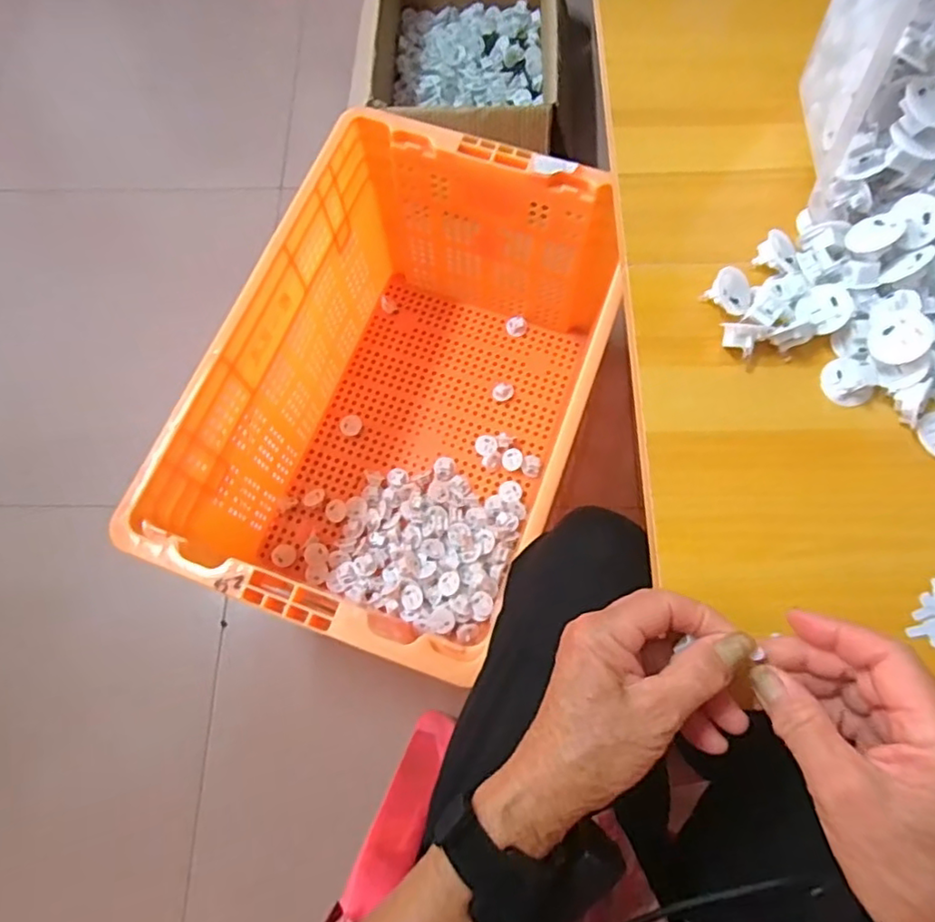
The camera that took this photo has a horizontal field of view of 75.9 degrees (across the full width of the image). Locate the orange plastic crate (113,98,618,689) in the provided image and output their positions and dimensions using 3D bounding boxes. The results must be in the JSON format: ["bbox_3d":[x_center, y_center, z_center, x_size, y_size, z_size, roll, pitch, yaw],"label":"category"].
[{"bbox_3d":[-0.082,-0.075,0.774,0.345,0.312,0.570,19,73,8],"label":"orange plastic crate"}]

